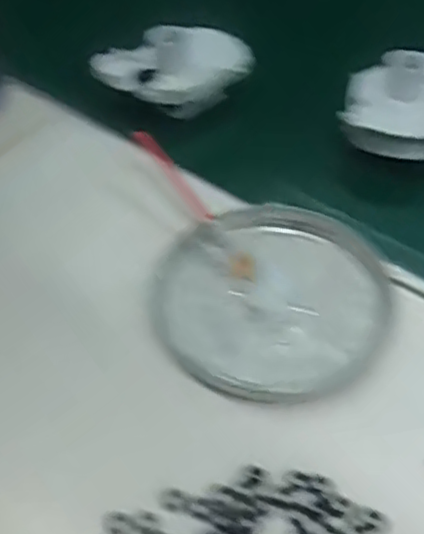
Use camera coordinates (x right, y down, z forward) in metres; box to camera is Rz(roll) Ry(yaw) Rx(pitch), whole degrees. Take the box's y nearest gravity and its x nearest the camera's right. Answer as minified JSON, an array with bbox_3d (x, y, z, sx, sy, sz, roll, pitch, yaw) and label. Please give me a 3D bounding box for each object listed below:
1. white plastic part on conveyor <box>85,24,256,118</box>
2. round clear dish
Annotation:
[{"bbox_3d":[-0.027,-0.142,0.498,0.115,0.054,0.040,-9,48,-9],"label":"white plastic part on conveyor"},{"bbox_3d":[0.034,0.014,0.385,0.126,0.027,0.132,0,48,0],"label":"round clear dish"}]

